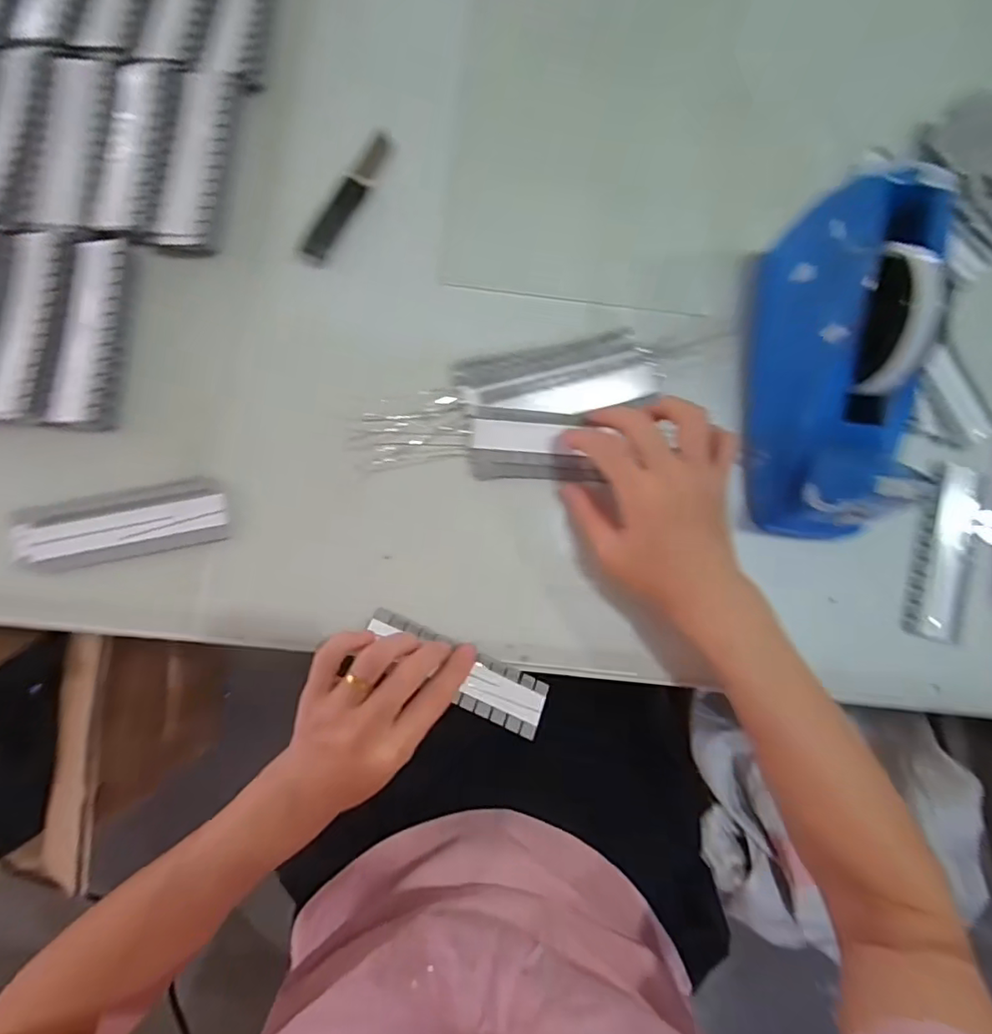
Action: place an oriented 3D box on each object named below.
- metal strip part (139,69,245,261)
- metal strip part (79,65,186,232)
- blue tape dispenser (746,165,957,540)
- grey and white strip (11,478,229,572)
[{"bbox_3d":[-0.210,-0.247,0.408,0.038,0.011,0.132,8,84,-2],"label":"metal strip part"},{"bbox_3d":[-0.251,-0.257,0.403,0.046,0.006,0.125,8,84,-3],"label":"metal strip part"},{"bbox_3d":[0.221,-0.093,0.360,0.077,0.111,0.204,6,84,-3],"label":"blue tape dispenser"},{"bbox_3d":[-0.247,0.005,0.385,0.133,0.012,0.045,-11,85,-4],"label":"grey and white strip"}]

